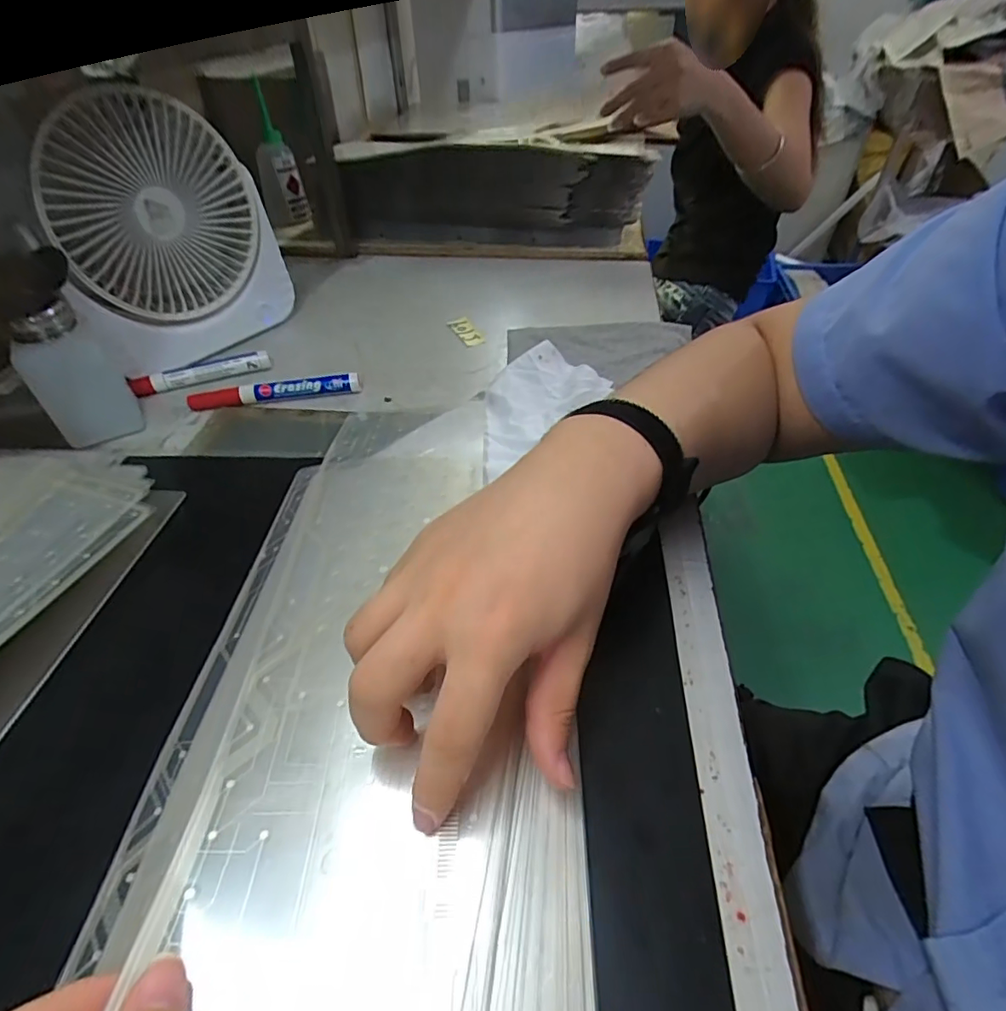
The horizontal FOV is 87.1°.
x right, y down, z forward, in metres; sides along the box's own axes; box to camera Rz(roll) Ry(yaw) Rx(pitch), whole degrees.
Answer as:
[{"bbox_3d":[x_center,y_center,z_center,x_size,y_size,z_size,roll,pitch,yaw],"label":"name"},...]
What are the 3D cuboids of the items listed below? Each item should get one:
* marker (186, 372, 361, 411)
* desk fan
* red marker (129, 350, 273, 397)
[{"bbox_3d":[-0.189,-0.094,0.440,0.136,0.017,0.012,-7,45,-4],"label":"marker"},{"bbox_3d":[-0.280,-0.216,0.442,0.057,0.183,0.177,25,51,26],"label":"desk fan"},{"bbox_3d":[-0.262,-0.116,0.462,0.111,0.016,0.015,-19,47,-16],"label":"red marker"}]

